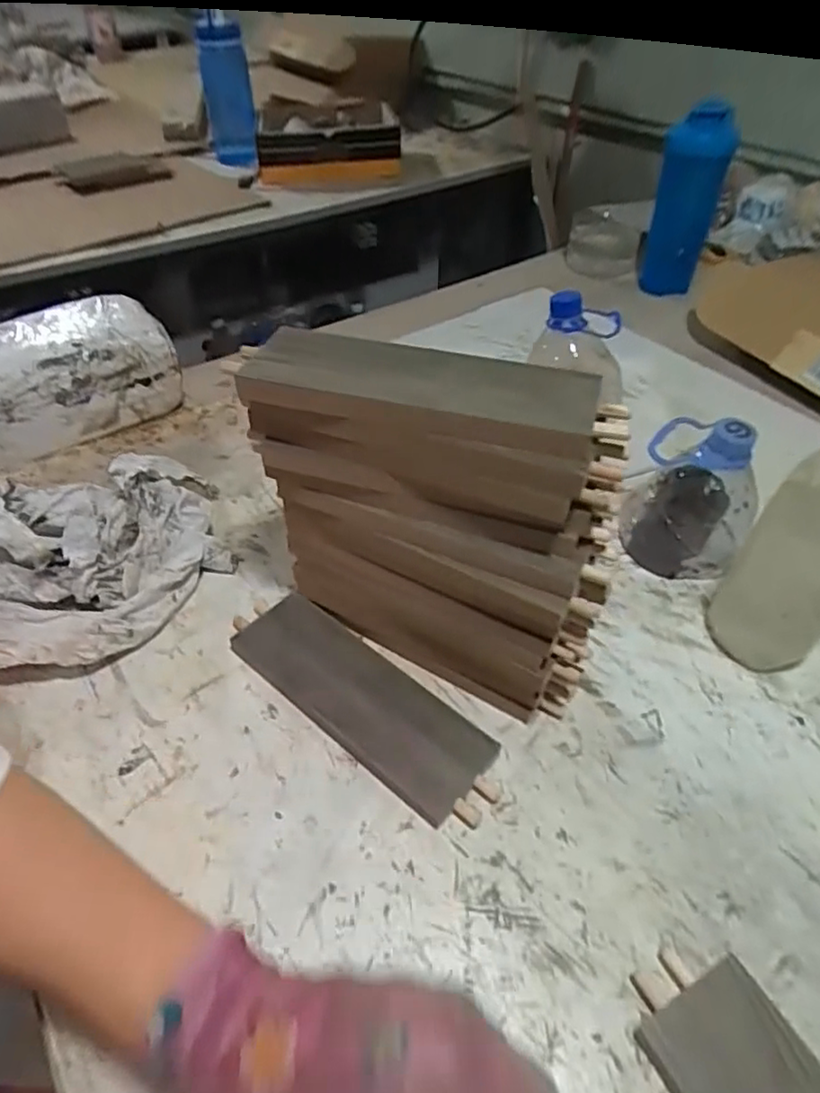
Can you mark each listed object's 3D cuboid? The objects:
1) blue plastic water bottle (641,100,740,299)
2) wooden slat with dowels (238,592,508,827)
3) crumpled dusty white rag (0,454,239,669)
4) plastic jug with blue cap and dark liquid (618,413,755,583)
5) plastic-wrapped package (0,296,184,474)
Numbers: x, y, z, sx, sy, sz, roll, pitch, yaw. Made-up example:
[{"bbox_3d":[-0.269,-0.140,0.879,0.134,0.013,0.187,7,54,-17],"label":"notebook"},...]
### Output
[{"bbox_3d":[0.318,-0.396,0.750,0.070,0.219,0.063,26,72,21],"label":"blue plastic water bottle"},{"bbox_3d":[-0.037,0.103,0.451,0.225,0.017,0.066,33,54,27],"label":"wooden slat with dowels"},{"bbox_3d":[-0.249,0.004,0.506,0.203,0.069,0.174,-19,50,-18],"label":"crumpled dusty white rag"},{"bbox_3d":[0.229,-0.047,0.523,0.098,0.128,0.083,22,50,19],"label":"plastic jug with blue cap and dark liquid"},{"bbox_3d":[-0.375,-0.170,0.666,0.248,0.097,0.105,-30,54,-26],"label":"plastic-wrapped package"}]

